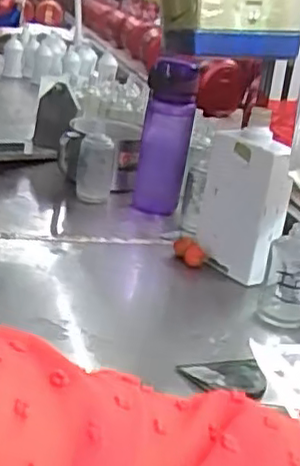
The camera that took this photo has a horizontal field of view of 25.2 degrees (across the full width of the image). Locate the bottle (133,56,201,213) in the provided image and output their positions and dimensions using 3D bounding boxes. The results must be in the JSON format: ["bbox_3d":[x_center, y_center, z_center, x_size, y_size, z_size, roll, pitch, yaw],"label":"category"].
[{"bbox_3d":[0.022,-0.141,1.003,0.077,0.220,0.071,6,22,1],"label":"bottle"}]

